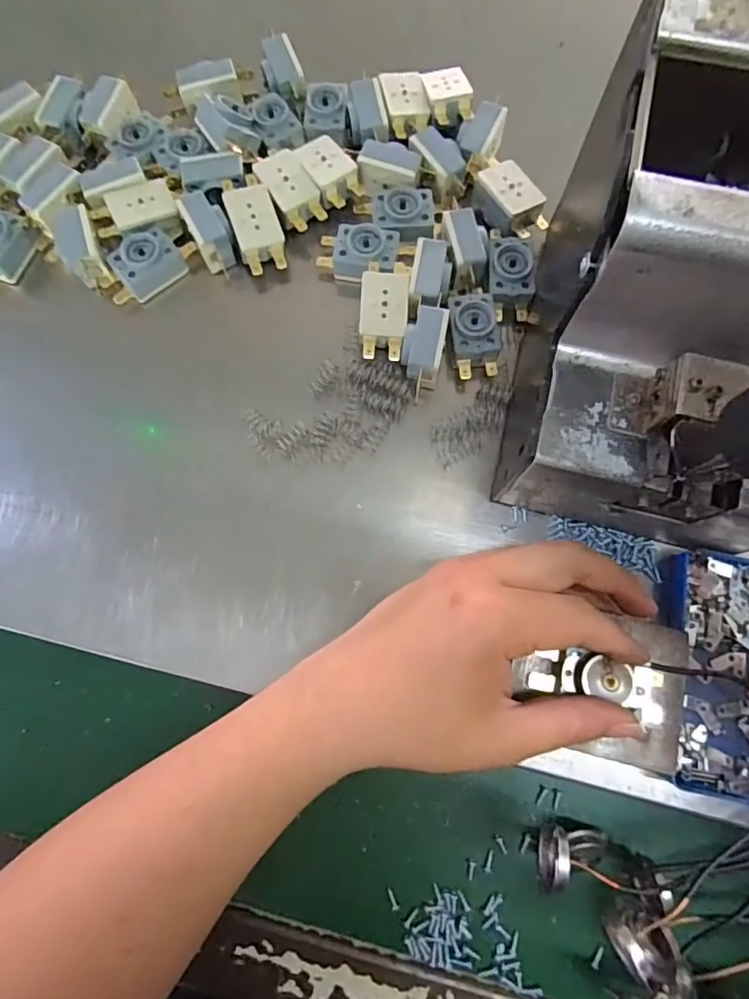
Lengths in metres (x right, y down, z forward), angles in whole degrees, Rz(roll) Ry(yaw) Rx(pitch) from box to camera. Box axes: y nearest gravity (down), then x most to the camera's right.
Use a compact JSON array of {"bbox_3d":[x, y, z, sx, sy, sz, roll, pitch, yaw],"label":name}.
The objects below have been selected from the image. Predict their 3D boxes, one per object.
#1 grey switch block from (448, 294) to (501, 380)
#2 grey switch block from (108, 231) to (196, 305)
[{"bbox_3d":[0.056,-0.094,0.305,0.027,0.012,0.048,-8,77,0],"label":"grey switch block"},{"bbox_3d":[-0.136,-0.143,0.321,0.056,0.019,0.030,-39,79,-7],"label":"grey switch block"}]

